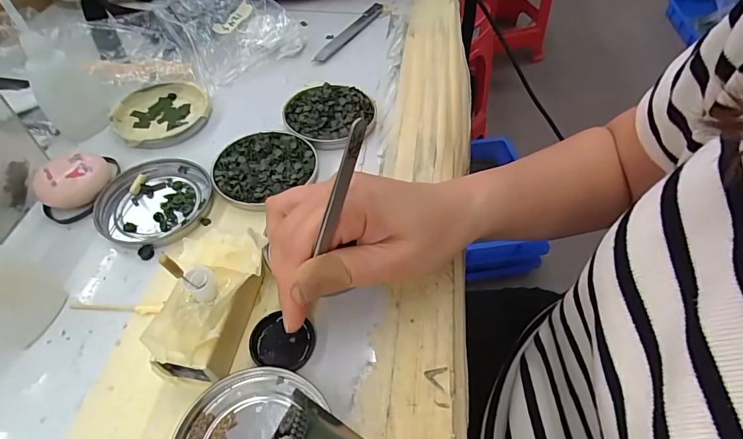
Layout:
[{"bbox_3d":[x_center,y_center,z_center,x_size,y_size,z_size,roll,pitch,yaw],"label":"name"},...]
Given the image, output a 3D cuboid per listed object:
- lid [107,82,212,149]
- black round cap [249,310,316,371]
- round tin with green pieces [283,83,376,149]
[{"bbox_3d":[-0.183,-0.092,0.365,0.079,0.012,0.074,0,52,0],"label":"lid"},{"bbox_3d":[-0.051,0.069,0.240,0.035,0.007,0.029,0,52,0],"label":"black round cap"},{"bbox_3d":[-0.038,-0.092,0.362,0.071,0.013,0.076,0,52,0],"label":"round tin with green pieces"}]

